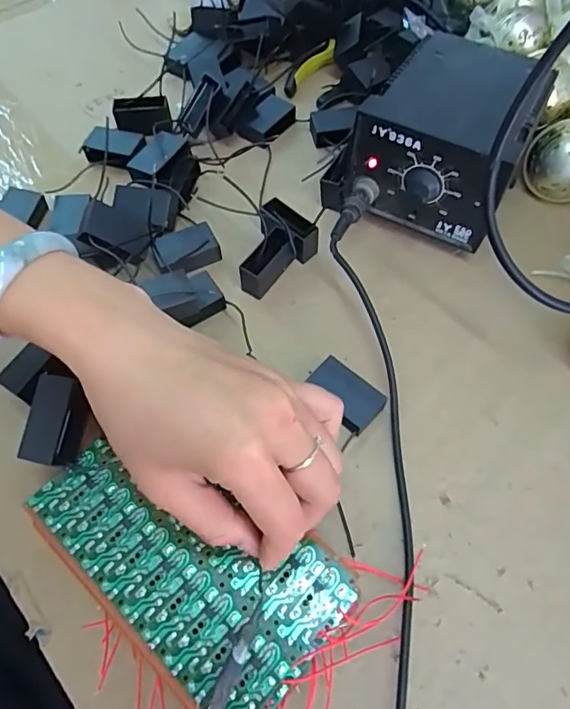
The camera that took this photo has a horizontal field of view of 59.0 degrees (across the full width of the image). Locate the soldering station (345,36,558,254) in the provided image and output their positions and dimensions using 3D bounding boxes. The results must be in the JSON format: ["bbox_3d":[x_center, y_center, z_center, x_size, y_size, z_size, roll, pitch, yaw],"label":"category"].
[{"bbox_3d":[0.129,-0.167,0.395,0.111,0.093,0.133,27,66,15],"label":"soldering station"}]

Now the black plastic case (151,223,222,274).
[{"bbox_3d":[-0.077,-0.081,0.394,0.048,0.021,0.028,-19,63,-9],"label":"black plastic case"}]

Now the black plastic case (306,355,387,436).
[{"bbox_3d":[0.040,0.028,0.334,0.048,0.016,0.029,41,70,20],"label":"black plastic case"}]

